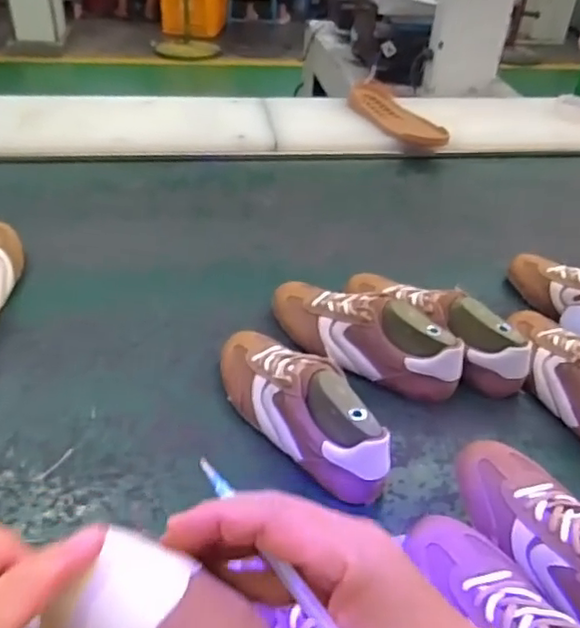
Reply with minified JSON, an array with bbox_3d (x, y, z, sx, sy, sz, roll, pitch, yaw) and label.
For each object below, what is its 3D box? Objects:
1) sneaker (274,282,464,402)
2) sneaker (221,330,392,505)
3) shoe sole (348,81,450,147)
[{"bbox_3d":[0.089,0.020,0.779,0.264,0.088,0.080,24,43,24],"label":"sneaker"},{"bbox_3d":[0.008,0.086,0.668,0.088,0.092,0.264,-27,47,-33],"label":"sneaker"},{"bbox_3d":[0.217,-0.423,1.303,0.110,0.033,0.272,-13,41,-20],"label":"shoe sole"}]

